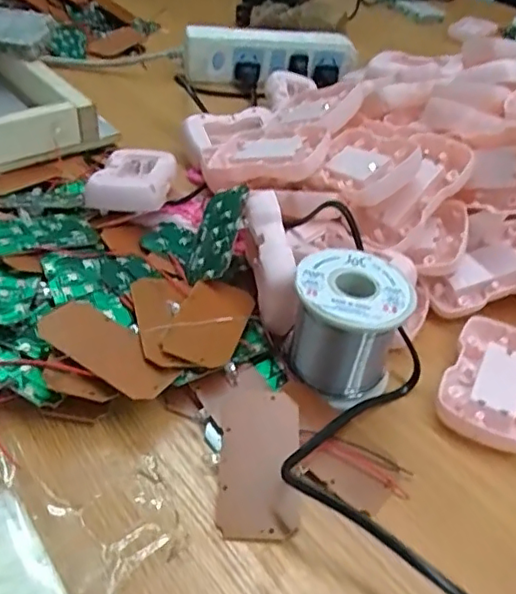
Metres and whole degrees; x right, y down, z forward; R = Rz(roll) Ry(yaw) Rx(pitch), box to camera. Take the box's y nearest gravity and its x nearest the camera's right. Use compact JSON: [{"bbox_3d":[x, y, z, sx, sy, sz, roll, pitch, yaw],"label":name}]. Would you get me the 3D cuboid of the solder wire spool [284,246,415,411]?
[{"bbox_3d":[0.049,0.014,0.323,0.058,0.054,0.058,33,47,27],"label":"solder wire spool"}]

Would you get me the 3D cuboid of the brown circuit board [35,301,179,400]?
[{"bbox_3d":[-0.078,0.026,0.310,0.075,0.004,0.041,30,33,18],"label":"brown circuit board"}]

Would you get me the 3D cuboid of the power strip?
[{"bbox_3d":[0.015,-0.269,0.656,0.187,0.042,0.028,-4,41,-12],"label":"power strip"}]

